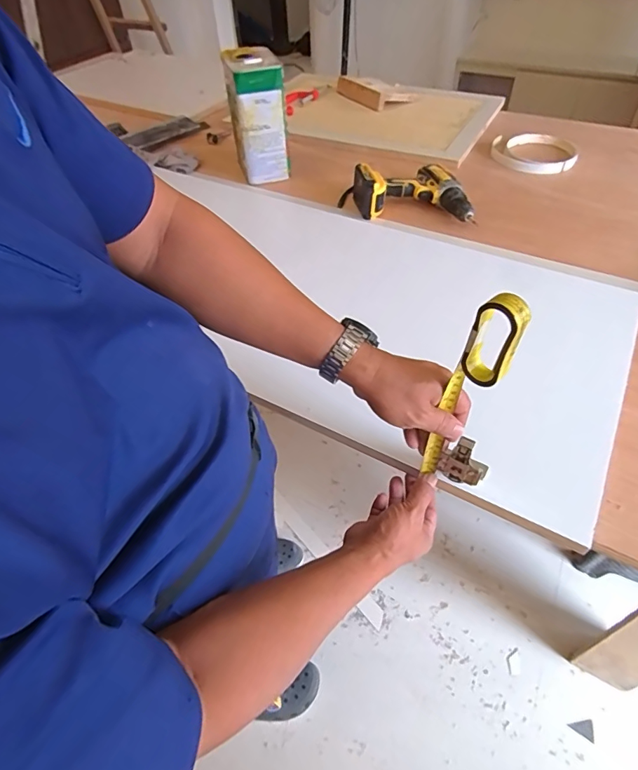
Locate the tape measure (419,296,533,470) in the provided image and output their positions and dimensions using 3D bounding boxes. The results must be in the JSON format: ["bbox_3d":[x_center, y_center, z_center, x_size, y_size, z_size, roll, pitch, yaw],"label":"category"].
[{"bbox_3d":[0.132,0.016,0.431,0.017,0.245,0.039,-33,62,-29],"label":"tape measure"}]

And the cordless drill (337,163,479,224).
[{"bbox_3d":[0.180,-0.414,0.967,0.280,0.069,0.189,9,50,11],"label":"cordless drill"}]

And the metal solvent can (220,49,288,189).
[{"bbox_3d":[-0.137,-0.599,1.039,0.112,0.230,0.137,-9,49,-5],"label":"metal solvent can"}]

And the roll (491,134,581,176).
[{"bbox_3d":[0.519,-0.564,1.123,0.191,0.018,0.207,-2,49,2],"label":"roll"}]

